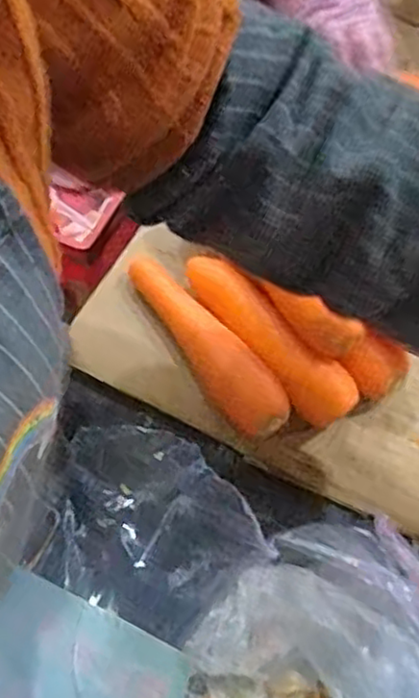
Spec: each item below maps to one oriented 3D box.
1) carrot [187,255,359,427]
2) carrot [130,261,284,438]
[{"bbox_3d":[0.040,-0.009,0.482,0.032,0.041,0.150,-36,70,-20],"label":"carrot"},{"bbox_3d":[-0.004,-0.006,0.477,0.036,0.034,0.160,-31,68,-18],"label":"carrot"}]

